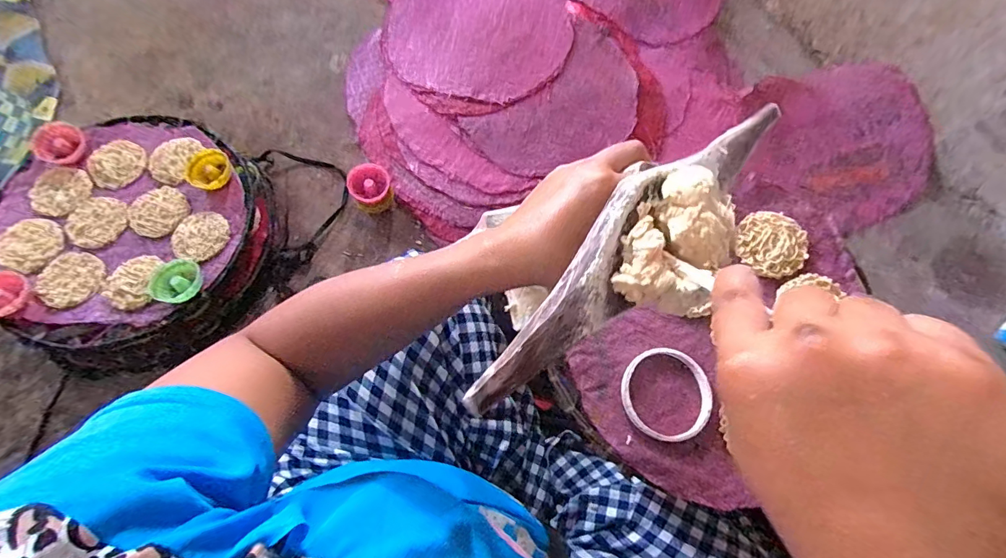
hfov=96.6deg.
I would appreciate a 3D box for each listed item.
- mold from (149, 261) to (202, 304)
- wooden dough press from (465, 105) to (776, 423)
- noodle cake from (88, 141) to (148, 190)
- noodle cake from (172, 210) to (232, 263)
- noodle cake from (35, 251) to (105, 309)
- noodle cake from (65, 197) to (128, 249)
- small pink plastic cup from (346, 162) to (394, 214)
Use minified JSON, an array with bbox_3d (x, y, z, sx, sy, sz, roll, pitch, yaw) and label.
[{"bbox_3d":[-0.435,0.000,0.595,0.063,0.024,0.058,0,72,-1],"label":"mold"},{"bbox_3d":[0.079,-0.028,0.251,0.044,0.036,0.269,42,68,12],"label":"wooden dough press"},{"bbox_3d":[-0.572,-0.173,0.668,0.069,0.025,0.064,-30,75,-15],"label":"noodle cake"},{"bbox_3d":[-0.428,-0.061,0.633,0.071,0.015,0.074,2,70,-5],"label":"noodle cake"},{"bbox_3d":[-0.580,-0.001,0.601,0.073,0.018,0.072,2,70,-5],"label":"noodle cake"},{"bbox_3d":[-0.572,-0.082,0.634,0.069,0.022,0.072,0,72,-1],"label":"noodle cake"},{"bbox_3d":[-0.209,-0.145,0.717,0.065,0.059,0.062,2,70,-5],"label":"small pink plastic cup"}]

